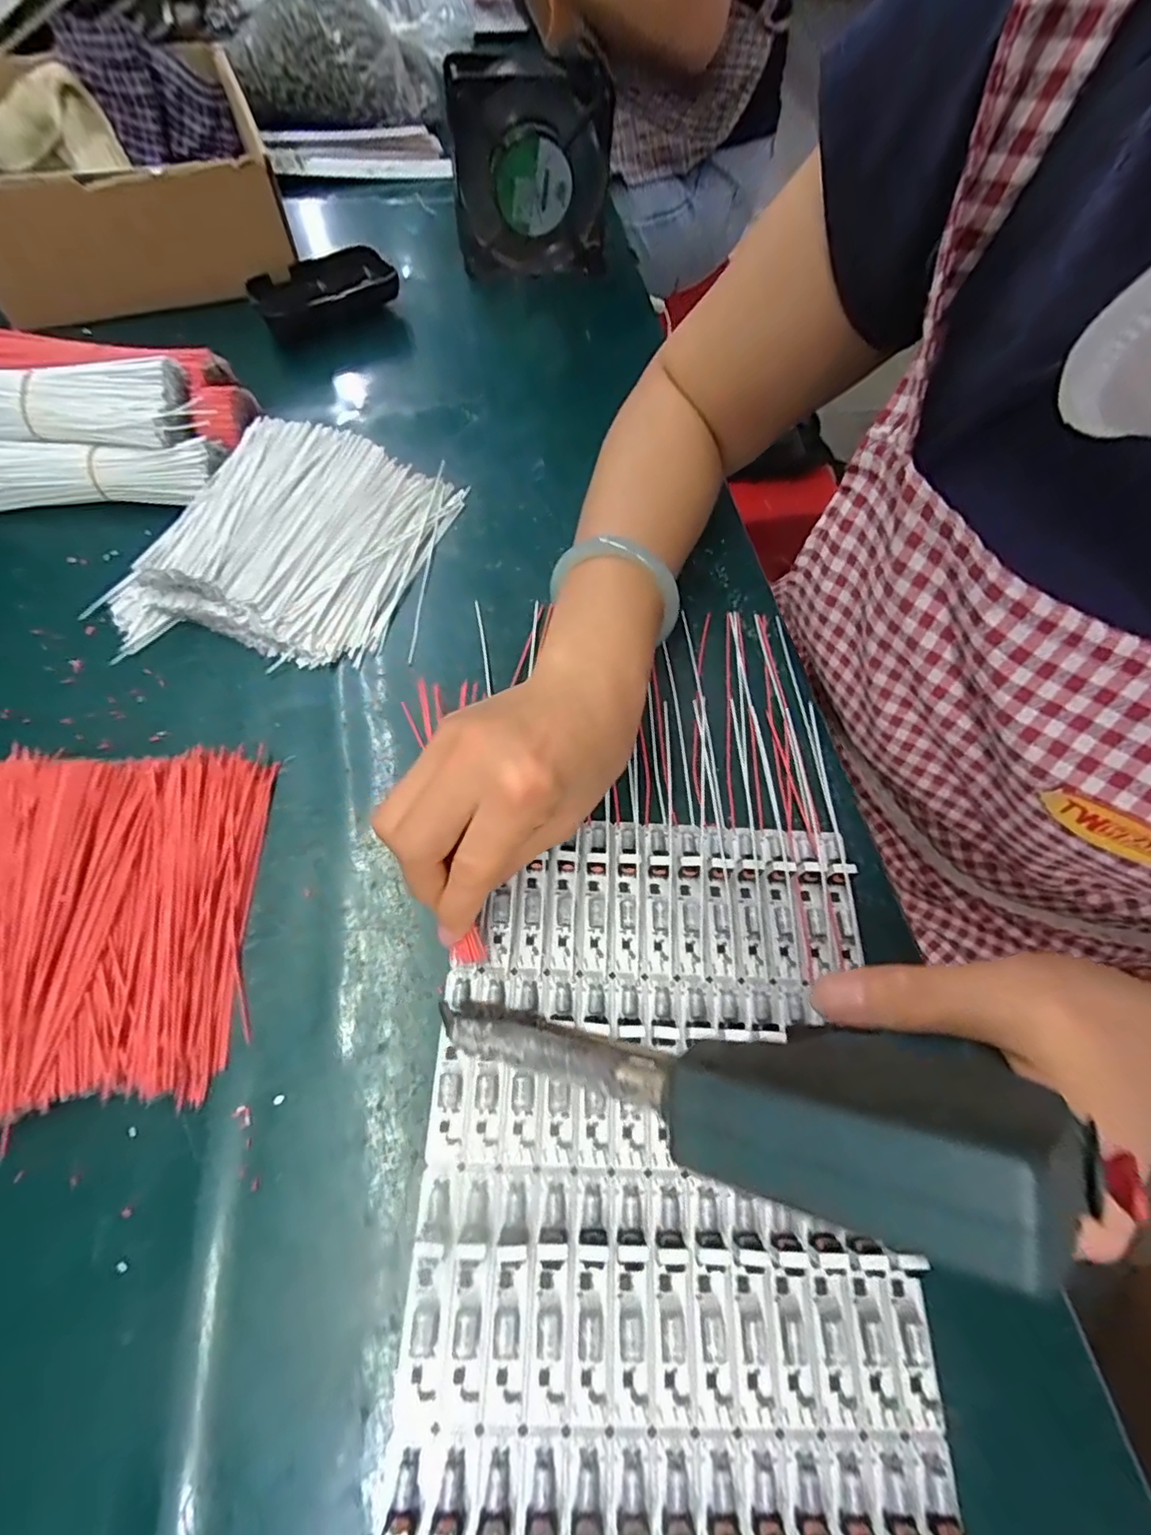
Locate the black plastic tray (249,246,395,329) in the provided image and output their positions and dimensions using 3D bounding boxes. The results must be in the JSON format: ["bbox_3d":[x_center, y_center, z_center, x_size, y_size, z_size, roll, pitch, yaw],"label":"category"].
[{"bbox_3d":[-0.194,-0.367,0.460,0.107,0.019,0.060,-31,68,-20],"label":"black plastic tray"}]

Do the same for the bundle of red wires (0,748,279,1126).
[{"bbox_3d":[-0.239,0.068,0.256,0.180,0.030,0.154,-6,64,-6],"label":"bundle of red wires"}]

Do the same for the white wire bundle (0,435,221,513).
[{"bbox_3d":[-0.301,-0.181,0.373,0.151,0.037,0.031,-2,64,-4],"label":"white wire bundle"}]

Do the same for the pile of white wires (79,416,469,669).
[{"bbox_3d":[-0.169,-0.141,0.361,0.165,0.029,0.161,9,63,2],"label":"pile of white wires"}]

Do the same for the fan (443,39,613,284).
[{"bbox_3d":[-0.033,-0.459,0.465,0.119,0.116,0.037,-6,64,-8],"label":"fan"}]

